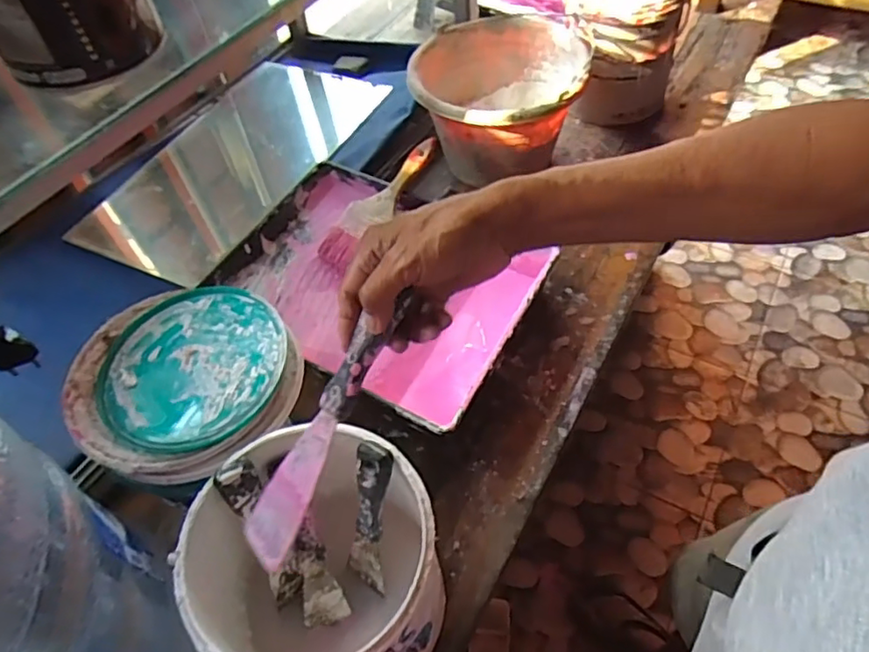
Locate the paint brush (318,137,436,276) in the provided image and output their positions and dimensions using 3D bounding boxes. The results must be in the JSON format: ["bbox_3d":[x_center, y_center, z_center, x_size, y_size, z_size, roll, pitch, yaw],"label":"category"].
[{"bbox_3d":[-0.073,-0.160,0.772,0.059,0.016,0.204,38,83,28],"label":"paint brush"}]

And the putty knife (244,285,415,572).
[{"bbox_3d":[-0.074,0.069,0.394,0.042,0.012,0.190,32,98,25],"label":"putty knife"}]

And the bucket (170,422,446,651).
[{"bbox_3d":[-0.096,0.194,0.482,0.191,0.159,0.184,-2,53,3],"label":"bucket"}]

